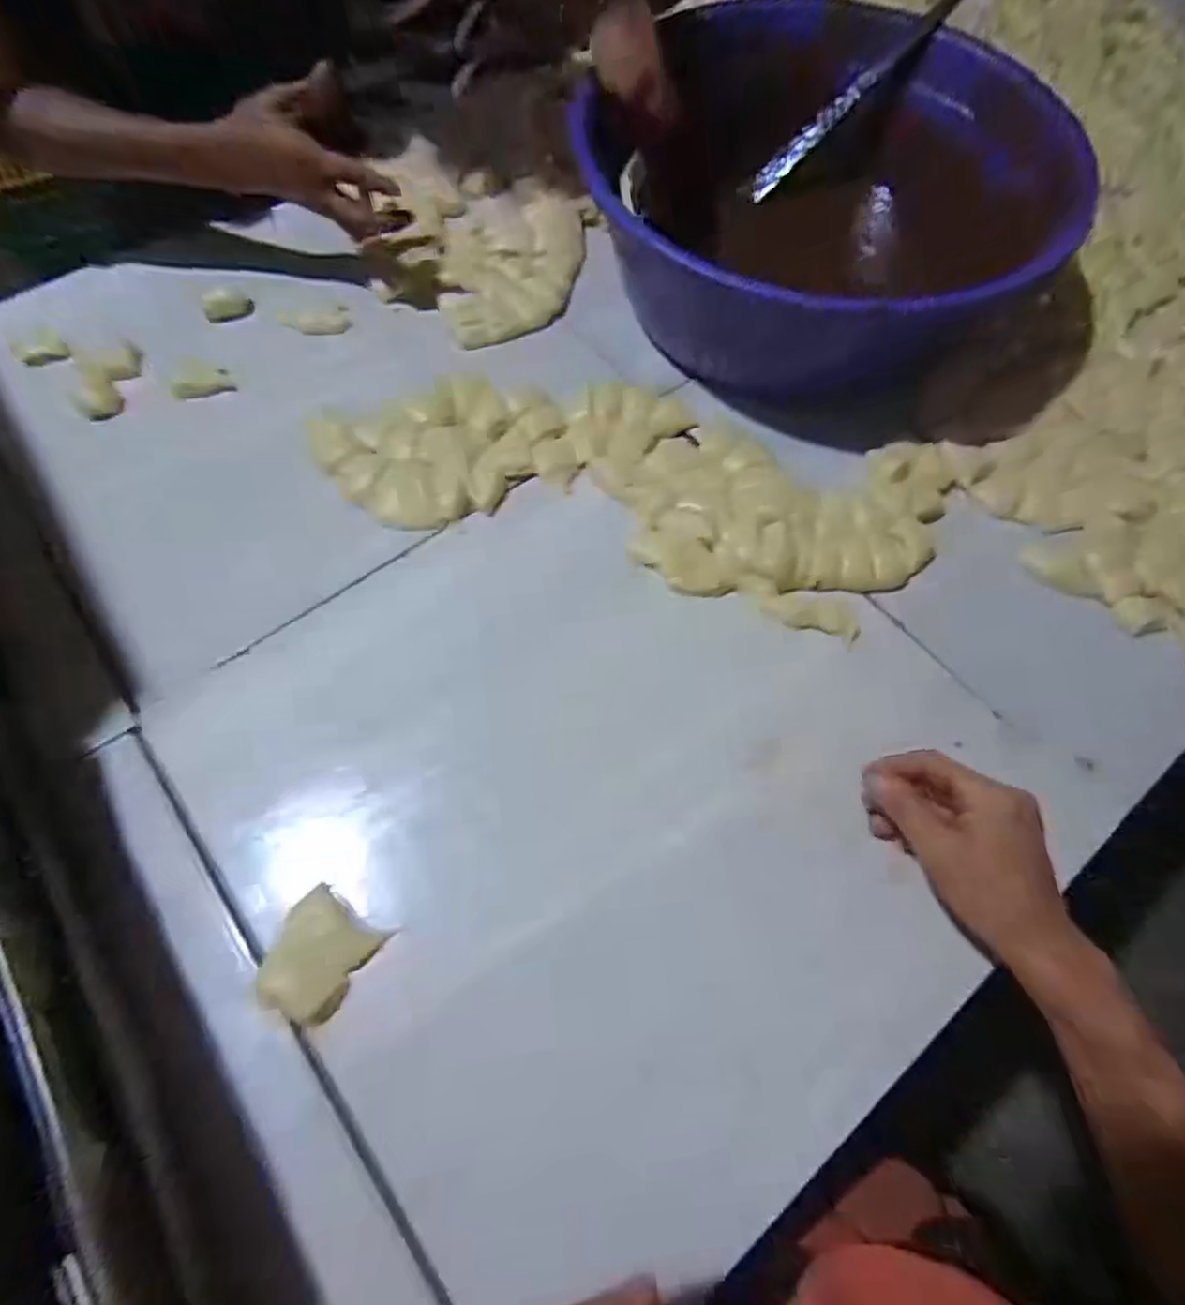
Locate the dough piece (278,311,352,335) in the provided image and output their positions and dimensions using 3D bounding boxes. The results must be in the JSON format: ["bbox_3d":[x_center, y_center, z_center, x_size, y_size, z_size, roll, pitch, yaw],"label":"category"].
[{"bbox_3d":[-0.267,-0.319,0.648,0.063,0.013,0.020,-5,65,-17],"label":"dough piece"}]

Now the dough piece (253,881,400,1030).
[{"bbox_3d":[-0.168,0.184,0.406,0.058,0.012,0.066,30,69,12],"label":"dough piece"}]

